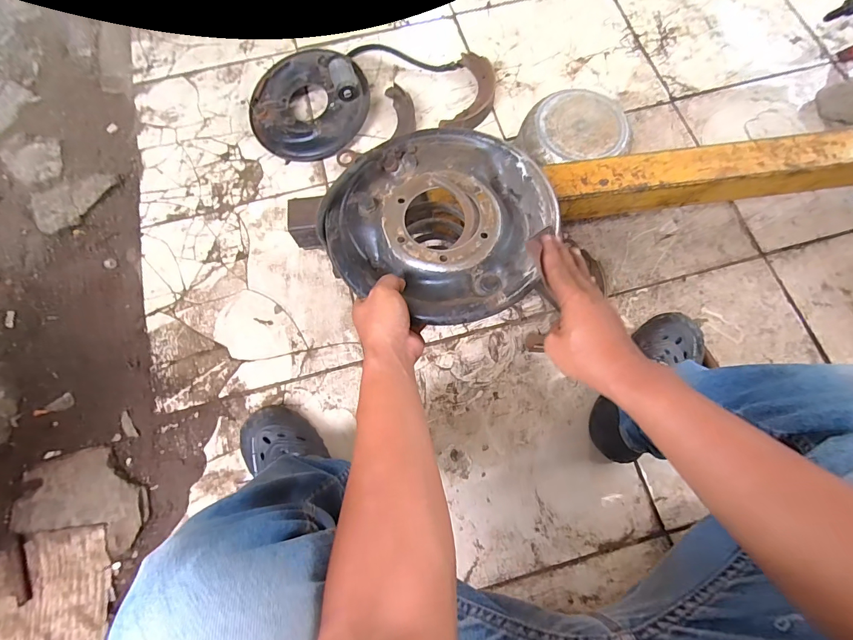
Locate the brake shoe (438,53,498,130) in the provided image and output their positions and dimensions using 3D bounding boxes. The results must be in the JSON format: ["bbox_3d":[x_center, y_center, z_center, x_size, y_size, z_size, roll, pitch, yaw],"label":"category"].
[{"bbox_3d":[0.102,-0.510,0.890,0.103,0.034,0.214,17,76,6],"label":"brake shoe"}]

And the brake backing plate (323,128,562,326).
[{"bbox_3d":[0.022,-0.122,0.469,0.244,0.043,0.250,0,75,1],"label":"brake backing plate"}]

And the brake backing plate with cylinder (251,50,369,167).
[{"bbox_3d":[-0.257,-0.476,0.861,0.257,0.082,0.234,0,75,1],"label":"brake backing plate with cylinder"}]

